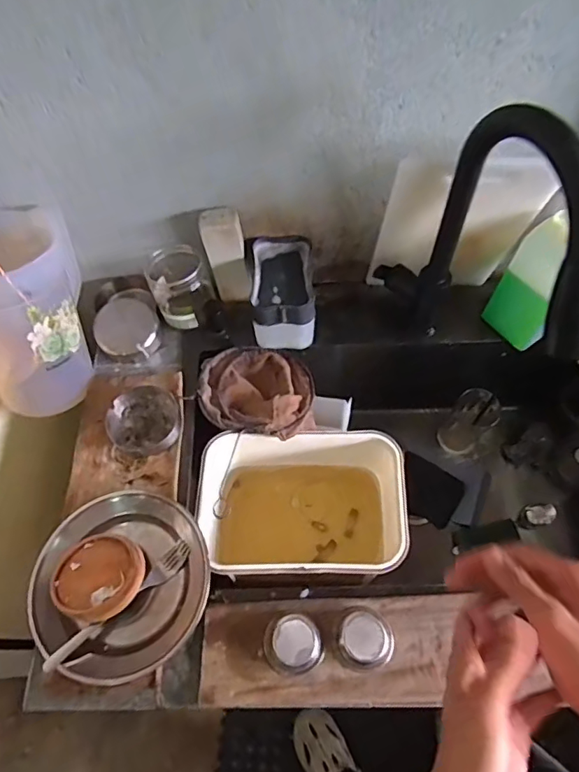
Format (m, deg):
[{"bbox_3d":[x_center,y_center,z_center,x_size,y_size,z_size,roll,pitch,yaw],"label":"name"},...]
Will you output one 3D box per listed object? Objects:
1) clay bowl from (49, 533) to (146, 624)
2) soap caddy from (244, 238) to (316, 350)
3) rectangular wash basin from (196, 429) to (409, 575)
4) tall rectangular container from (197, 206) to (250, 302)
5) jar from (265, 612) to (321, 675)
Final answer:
[{"bbox_3d":[-0.224,0.225,0.591,0.099,0.045,0.096,-1,62,2],"label":"clay bowl"},{"bbox_3d":[-0.010,-0.137,0.756,0.093,0.096,0.140,-2,62,1],"label":"soap caddy"},{"bbox_3d":[0.015,0.189,0.751,0.267,0.182,0.196,-1,62,2],"label":"rectangular wash basin"},{"bbox_3d":[-0.093,-0.189,0.749,0.056,0.158,0.038,-10,62,-3],"label":"tall rectangular container"},{"bbox_3d":[0.004,0.291,0.565,0.062,0.030,0.058,-1,62,2],"label":"jar"}]

